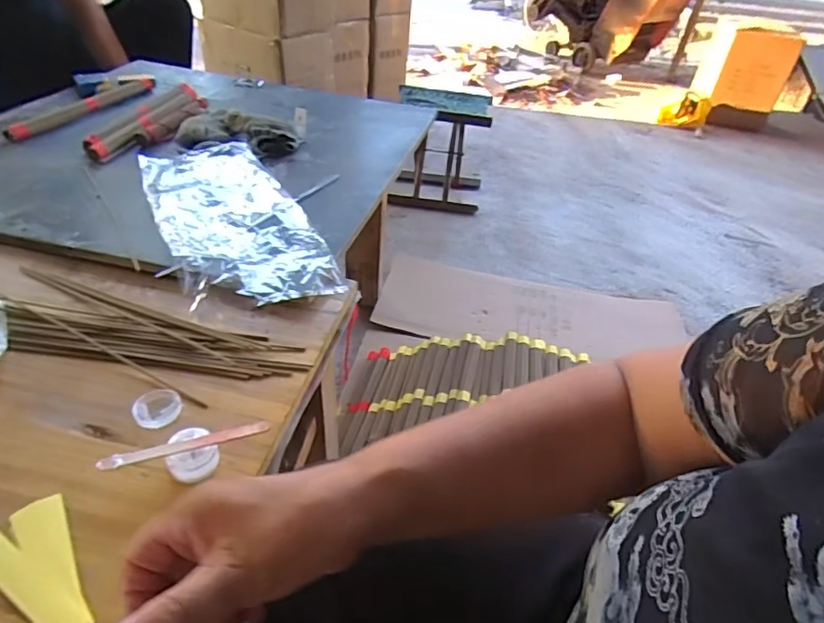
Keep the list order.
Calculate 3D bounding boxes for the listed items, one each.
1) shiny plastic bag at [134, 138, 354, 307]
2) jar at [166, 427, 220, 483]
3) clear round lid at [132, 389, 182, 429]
[{"bbox_3d":[-0.236,-0.125,0.687,0.166,0.032,0.377,-17,45,-26],"label":"shiny plastic bag"},{"bbox_3d":[-0.171,0.113,0.418,0.036,0.023,0.036,4,39,-3],"label":"jar"},{"bbox_3d":[-0.221,0.083,0.462,0.037,0.008,0.039,4,39,-3],"label":"clear round lid"}]

